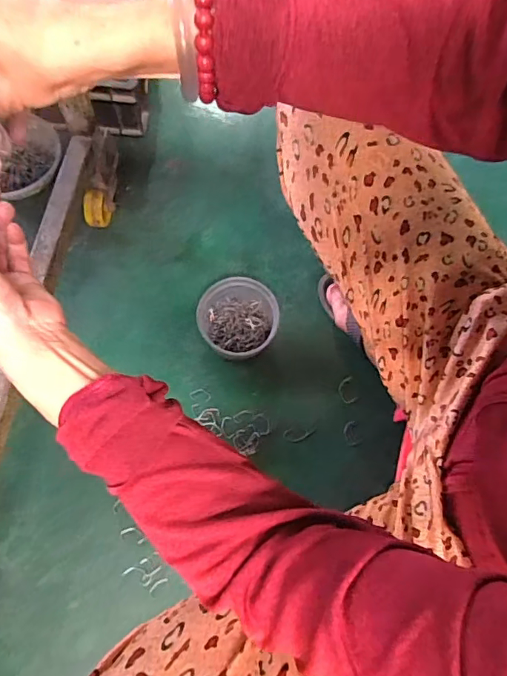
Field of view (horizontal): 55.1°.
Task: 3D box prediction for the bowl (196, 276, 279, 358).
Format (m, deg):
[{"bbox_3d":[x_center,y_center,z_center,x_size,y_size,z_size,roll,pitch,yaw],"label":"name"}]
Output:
[{"bbox_3d":[-0.023,-0.023,0.712,0.114,0.066,0.109,0,70,0],"label":"bowl"}]

